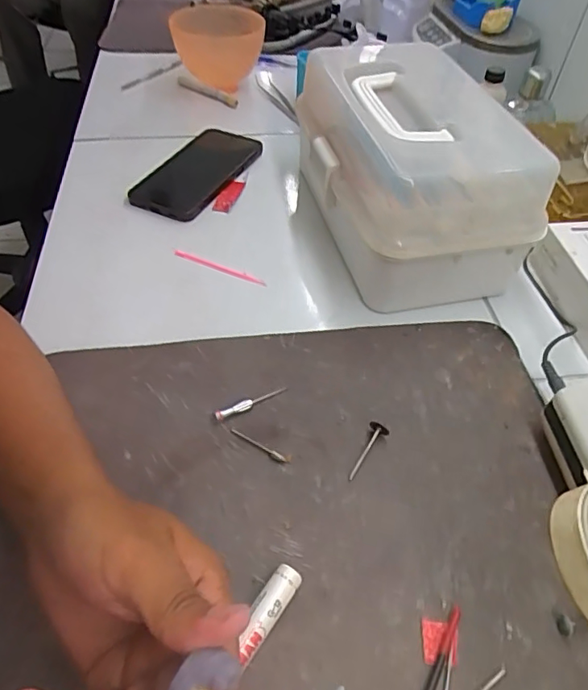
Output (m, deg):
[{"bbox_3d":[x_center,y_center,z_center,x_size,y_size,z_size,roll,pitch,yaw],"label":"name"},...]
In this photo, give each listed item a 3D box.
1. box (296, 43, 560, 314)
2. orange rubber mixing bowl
[{"bbox_3d":[0.096,-0.161,0.477,0.152,0.128,0.249,-10,50,-10],"label":"box"},{"bbox_3d":[-0.105,-0.399,0.702,0.117,0.103,0.130,-9,51,-11],"label":"orange rubber mixing bowl"}]

